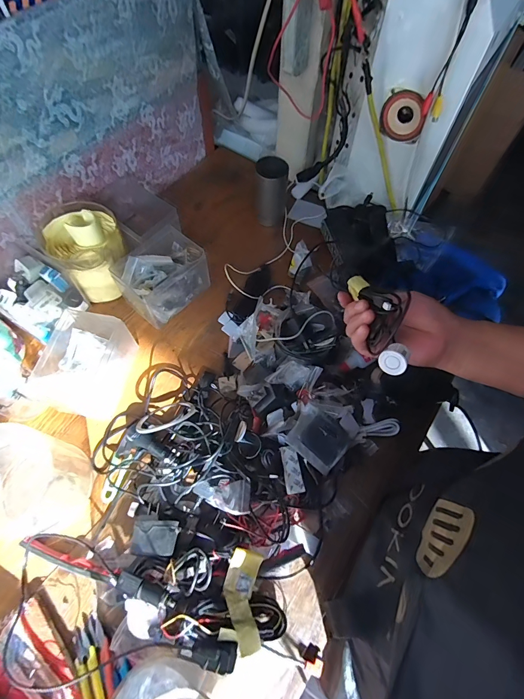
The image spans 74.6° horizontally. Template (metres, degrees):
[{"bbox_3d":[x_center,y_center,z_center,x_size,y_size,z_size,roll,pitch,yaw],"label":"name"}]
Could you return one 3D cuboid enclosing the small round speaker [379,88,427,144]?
[{"bbox_3d":[0.235,-0.387,0.567,0.072,0.070,0.030,30,66,14],"label":"small round speaker"}]

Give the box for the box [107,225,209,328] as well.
[{"bbox_3d":[-0.176,-0.129,0.607,0.102,0.099,0.136,40,69,18],"label":"box"}]

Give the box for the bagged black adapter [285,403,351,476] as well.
[{"bbox_3d":[0.081,0.126,0.489,0.081,0.023,0.068,41,80,-10],"label":"bagged black adapter"}]

